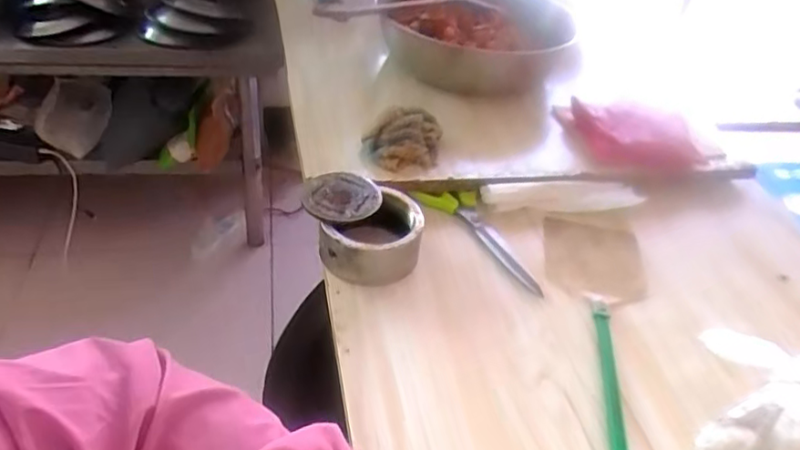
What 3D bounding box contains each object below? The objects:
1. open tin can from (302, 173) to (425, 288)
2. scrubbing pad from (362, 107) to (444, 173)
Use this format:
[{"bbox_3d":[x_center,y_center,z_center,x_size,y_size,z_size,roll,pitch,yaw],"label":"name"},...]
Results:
[{"bbox_3d":[-0.042,0.003,0.633,0.130,0.055,0.100,11,40,4],"label":"open tin can"},{"bbox_3d":[0.003,-0.105,0.720,0.089,0.048,0.081,13,40,7],"label":"scrubbing pad"}]

